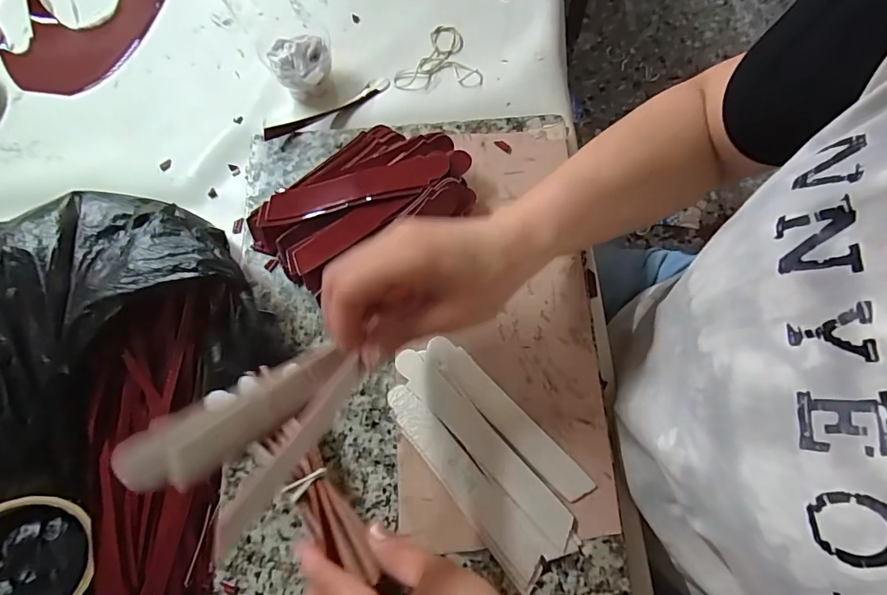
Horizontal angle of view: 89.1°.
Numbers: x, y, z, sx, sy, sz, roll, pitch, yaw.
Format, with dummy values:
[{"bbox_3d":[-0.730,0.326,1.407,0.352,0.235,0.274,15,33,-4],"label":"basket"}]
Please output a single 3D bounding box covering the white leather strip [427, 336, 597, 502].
[{"bbox_3d":[0.044,0.084,0.324,0.022,0.004,0.146,-43,77,-11],"label":"white leather strip"}]

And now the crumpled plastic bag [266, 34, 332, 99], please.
[{"bbox_3d":[-0.130,-0.212,0.424,0.052,0.047,0.043,-23,74,-5],"label":"crumpled plastic bag"}]

